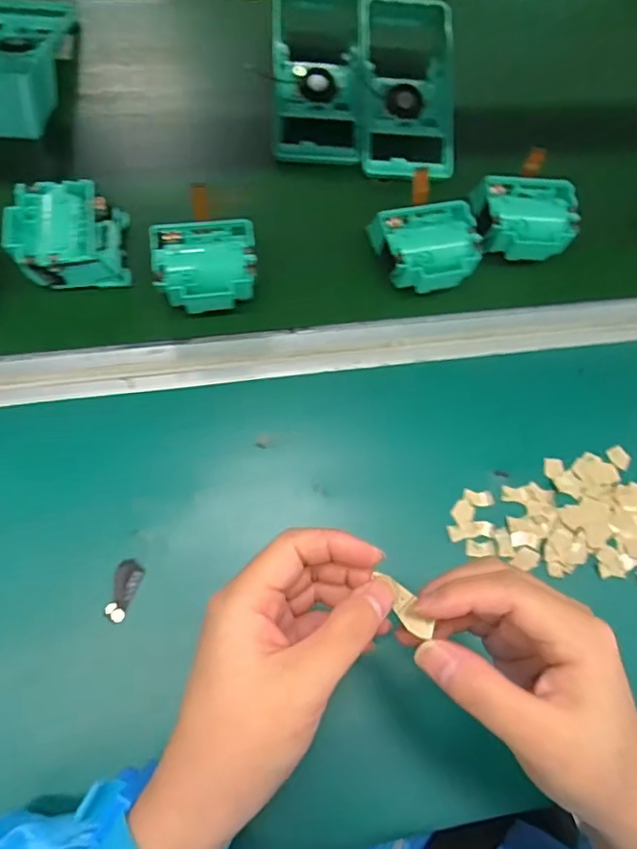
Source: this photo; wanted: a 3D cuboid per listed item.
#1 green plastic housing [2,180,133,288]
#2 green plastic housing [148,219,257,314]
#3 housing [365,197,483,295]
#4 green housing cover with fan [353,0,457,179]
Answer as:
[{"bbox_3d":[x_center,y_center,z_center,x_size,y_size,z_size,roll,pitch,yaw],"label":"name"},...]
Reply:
[{"bbox_3d":[-0.197,-0.144,0.437,0.076,0.044,0.079,-7,70,-3],"label":"green plastic housing"},{"bbox_3d":[-0.085,-0.119,0.434,0.077,0.041,0.070,-9,70,-3],"label":"green plastic housing"},{"bbox_3d":[0.088,-0.139,0.455,0.080,0.041,0.068,-13,70,-5],"label":"housing"},{"bbox_3d":[0.080,-0.313,0.519,0.090,0.051,0.191,-1,70,-1],"label":"green housing cover with fan"}]

